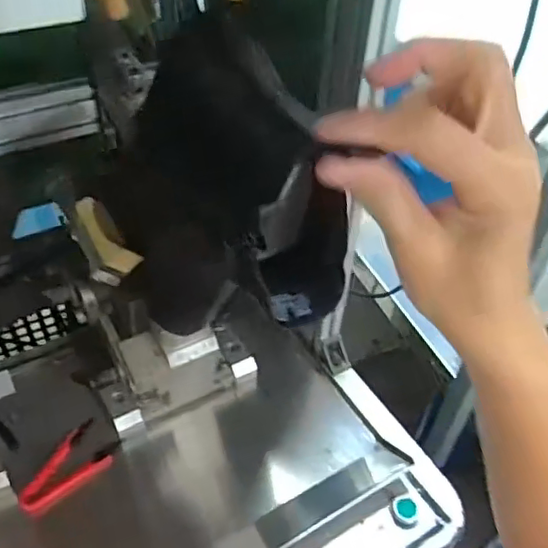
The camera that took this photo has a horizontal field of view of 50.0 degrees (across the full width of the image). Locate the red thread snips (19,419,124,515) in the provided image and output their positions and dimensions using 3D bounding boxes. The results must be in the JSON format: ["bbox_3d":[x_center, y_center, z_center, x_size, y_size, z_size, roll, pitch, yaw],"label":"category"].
[{"bbox_3d":[-0.223,0.211,0.636,0.056,0.024,0.111,28,50,22],"label":"red thread snips"}]

